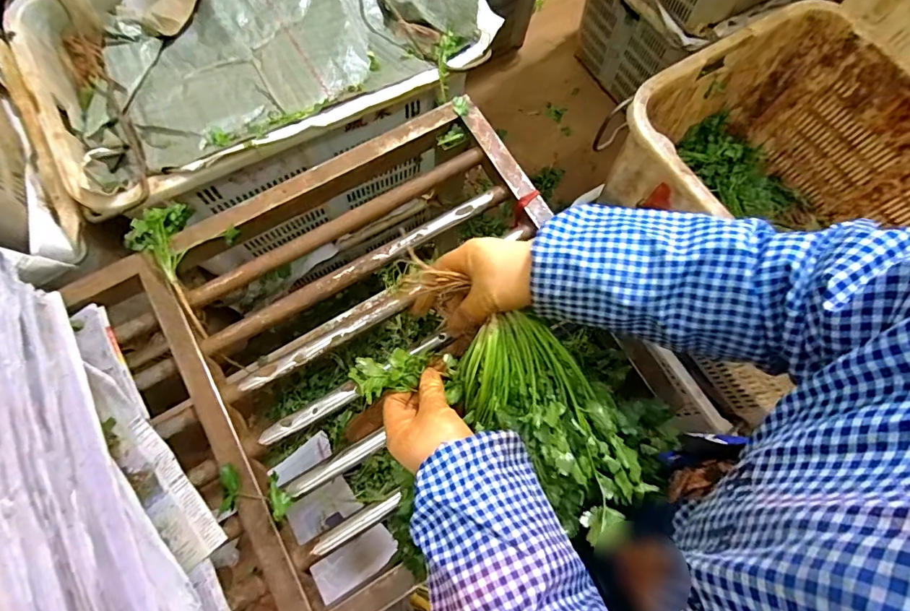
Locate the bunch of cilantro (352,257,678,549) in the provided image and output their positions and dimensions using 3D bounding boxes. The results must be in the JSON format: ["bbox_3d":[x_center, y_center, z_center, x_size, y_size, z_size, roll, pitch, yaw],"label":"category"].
[{"bbox_3d":[0.055,0.085,0.423,0.279,0.058,0.138,31,73,9],"label":"bunch of cilantro"}]

